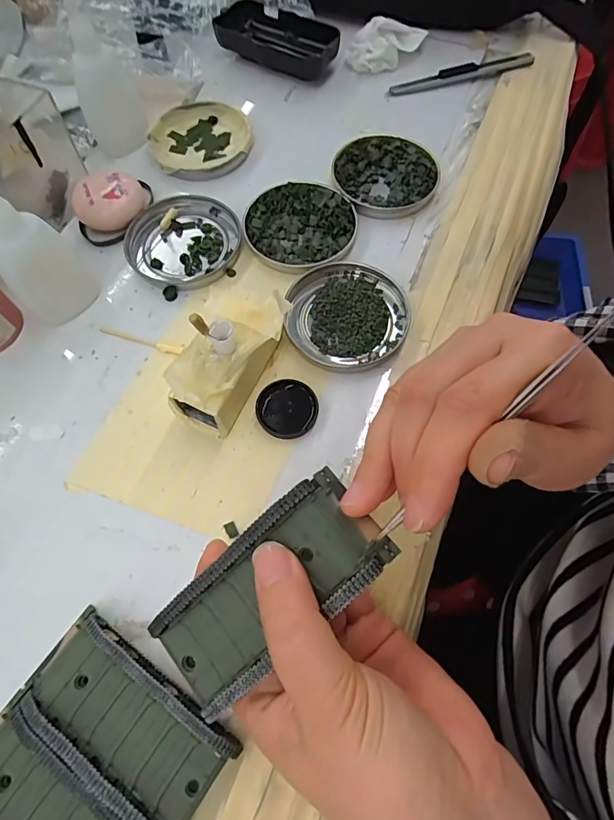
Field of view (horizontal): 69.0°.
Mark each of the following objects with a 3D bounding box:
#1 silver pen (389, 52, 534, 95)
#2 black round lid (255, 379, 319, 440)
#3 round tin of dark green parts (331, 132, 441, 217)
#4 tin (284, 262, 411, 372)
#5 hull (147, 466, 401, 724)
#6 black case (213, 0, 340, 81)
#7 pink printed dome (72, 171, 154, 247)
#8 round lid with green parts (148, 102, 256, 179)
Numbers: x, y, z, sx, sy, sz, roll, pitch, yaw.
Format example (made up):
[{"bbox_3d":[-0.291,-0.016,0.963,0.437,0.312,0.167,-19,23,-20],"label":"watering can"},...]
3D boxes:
[{"bbox_3d":[0.135,-0.292,0.388,0.129,0.009,0.013,-14,68,-6],"label":"silver pen"},{"bbox_3d":[-0.012,-0.001,0.264,0.035,0.007,0.035,0,67,0],"label":"black round lid"},{"bbox_3d":[0.058,-0.177,0.337,0.076,0.010,0.075,0,67,0],"label":"round tin of dark green parts"},{"bbox_3d":[0.026,-0.062,0.289,0.077,0.009,0.075,0,67,0],"label":"tin"},{"bbox_3d":[-0.016,0.070,0.170,0.095,0.018,0.043,-46,73,7],"label":"hull"},{"bbox_3d":[-0.027,-0.322,0.392,0.110,0.023,0.054,32,71,13],"label":"black case"},{"bbox_3d":[-0.138,-0.148,0.320,0.055,0.022,0.044,-24,69,-10],"label":"pink printed dome"},{"bbox_3d":[-0.085,-0.216,0.358,0.077,0.012,0.077,0,67,0],"label":"round lid with green parts"}]

